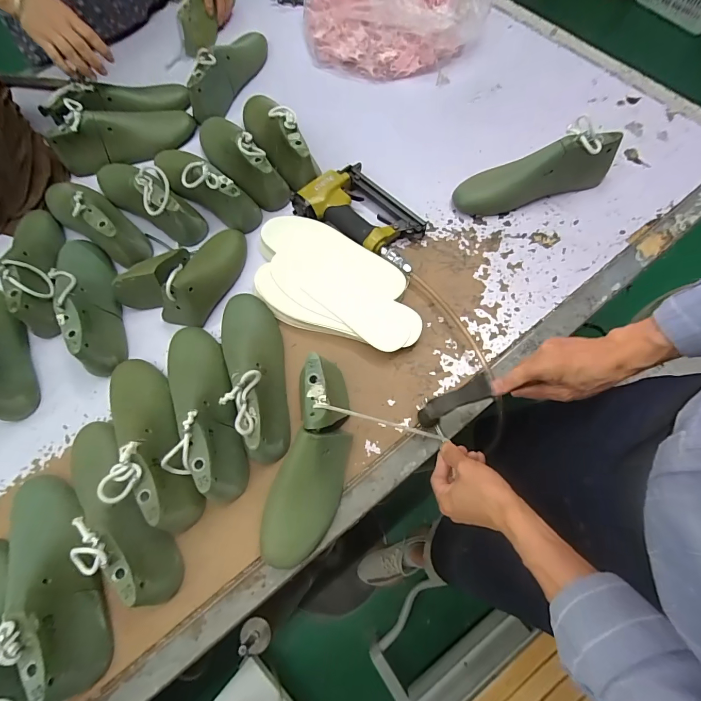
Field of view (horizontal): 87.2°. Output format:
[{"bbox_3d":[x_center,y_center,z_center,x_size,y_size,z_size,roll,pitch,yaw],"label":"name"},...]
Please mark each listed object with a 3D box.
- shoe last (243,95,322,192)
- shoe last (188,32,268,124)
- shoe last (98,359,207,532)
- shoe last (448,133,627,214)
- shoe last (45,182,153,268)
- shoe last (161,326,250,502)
[{"bbox_3d":[-0.140,-0.400,0.656,0.064,0.087,0.251,-26,70,-6],"label":"shoe last"},{"bbox_3d":[-0.239,-0.566,0.743,0.061,0.096,0.243,15,60,7],"label":"shoe last"},{"bbox_3d":[-0.270,0.109,0.485,0.081,0.097,0.252,-22,70,-5],"label":"shoe last"},{"bbox_3d":[0.297,-0.284,0.595,0.253,0.080,0.073,-13,71,12],"label":"shoe last"},{"bbox_3d":[-0.446,-0.235,0.614,0.255,0.083,0.077,38,76,16],"label":"shoe last"},{"bbox_3d":[-0.195,0.070,0.492,0.086,0.087,0.242,-9,69,0],"label":"shoe last"}]

